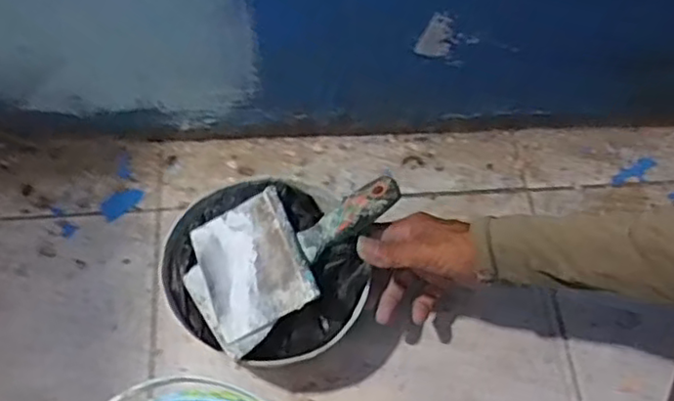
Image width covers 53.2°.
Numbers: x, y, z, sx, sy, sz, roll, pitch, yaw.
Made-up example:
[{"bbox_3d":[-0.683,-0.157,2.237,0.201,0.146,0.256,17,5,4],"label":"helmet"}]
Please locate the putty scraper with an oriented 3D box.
[{"bbox_3d":[-0.037,0.043,0.595,0.192,0.030,0.126,-26,59,2],"label":"putty scraper"}]

